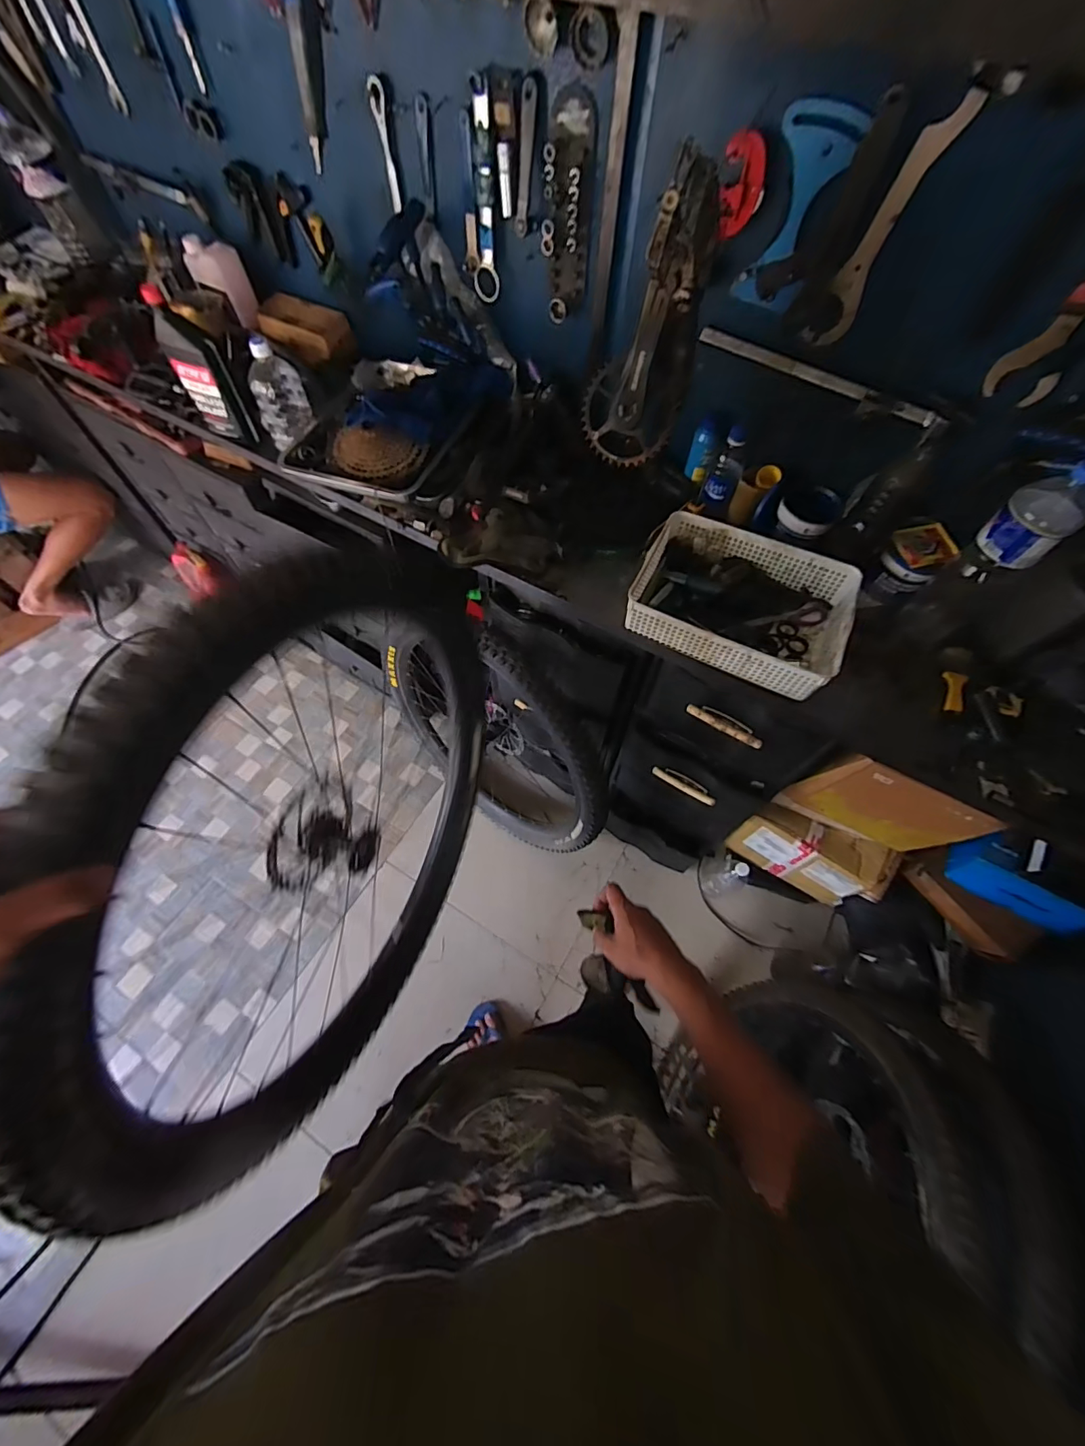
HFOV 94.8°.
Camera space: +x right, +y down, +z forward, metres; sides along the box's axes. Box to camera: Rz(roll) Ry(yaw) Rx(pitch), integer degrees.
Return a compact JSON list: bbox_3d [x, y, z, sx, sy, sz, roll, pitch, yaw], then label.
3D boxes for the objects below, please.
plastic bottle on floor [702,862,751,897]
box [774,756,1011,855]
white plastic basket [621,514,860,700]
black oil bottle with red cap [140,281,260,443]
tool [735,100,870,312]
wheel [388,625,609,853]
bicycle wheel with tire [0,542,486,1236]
[{"bbox_3d":[0.509,0.426,1.366,0.074,0.237,0.069,-17,65,-10],"label":"plastic bottle on floor"},{"bbox_3d":[0.643,0.174,0.957,0.308,0.294,0.040,25,65,11],"label":"box"},{"bbox_3d":[0.324,-0.201,0.829,0.324,0.075,0.252,24,65,11],"label":"white plastic basket"},{"bbox_3d":[-0.649,-0.671,0.955,0.108,0.229,0.054,22,64,9],"label":"black oil bottle with red cap"},{"bbox_3d":[0.331,-0.670,0.660,0.093,0.191,0.015,26,65,11],"label":"tool"},{"bbox_3d":[-0.128,0.064,1.288,0.717,0.672,0.078,16,46,44],"label":"wheel"},{"bbox_3d":[-0.232,0.138,0.621,0.132,0.700,0.721,19,64,8],"label":"bicycle wheel with tire"}]

